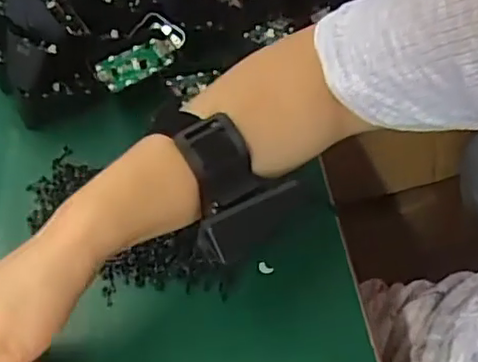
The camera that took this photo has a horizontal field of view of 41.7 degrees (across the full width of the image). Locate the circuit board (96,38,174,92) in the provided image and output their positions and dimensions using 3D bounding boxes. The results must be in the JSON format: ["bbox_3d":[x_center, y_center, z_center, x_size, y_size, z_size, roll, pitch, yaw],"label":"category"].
[{"bbox_3d":[-0.085,-0.097,0.517,0.065,0.011,0.031,-31,54,-17],"label":"circuit board"}]

